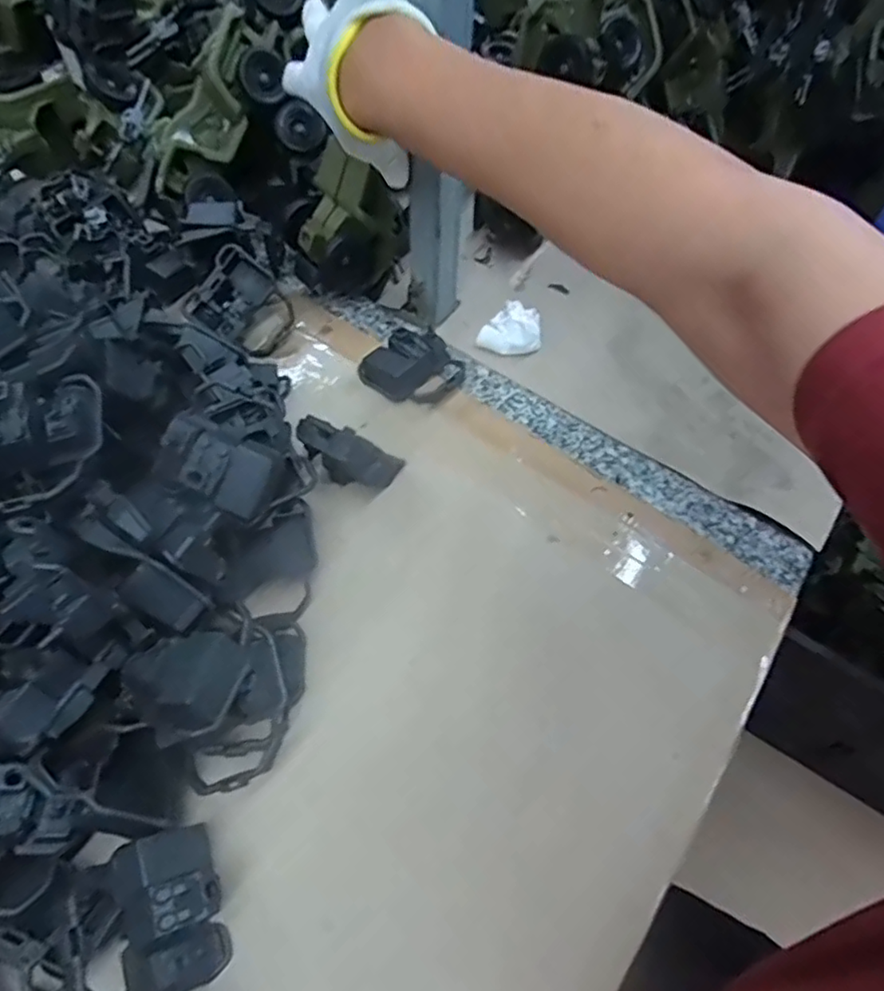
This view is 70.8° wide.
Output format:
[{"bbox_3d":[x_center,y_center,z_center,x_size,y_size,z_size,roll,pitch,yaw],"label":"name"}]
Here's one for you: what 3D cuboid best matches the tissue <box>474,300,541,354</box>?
[{"bbox_3d":[0.063,-0.147,0.545,0.049,0.023,0.045,27,62,13],"label":"tissue"}]

